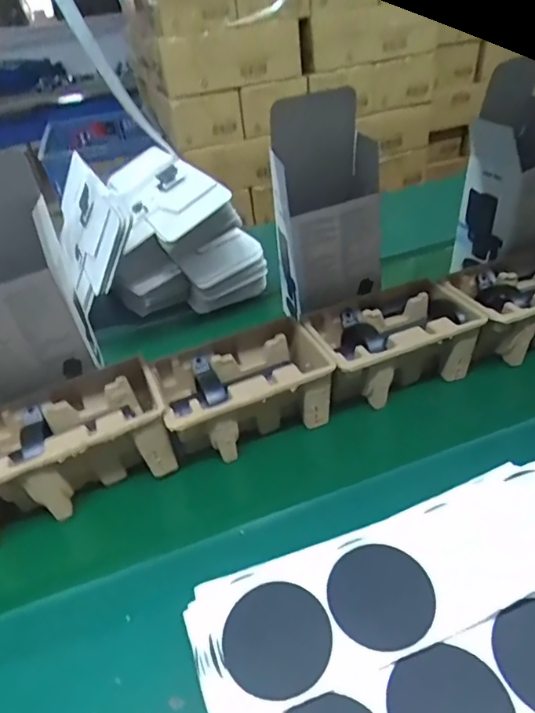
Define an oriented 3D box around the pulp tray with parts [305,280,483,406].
[{"bbox_3d":[0.182,-0.011,0.723,0.230,0.109,0.155,-22,40,-18],"label":"pulp tray with parts"}]

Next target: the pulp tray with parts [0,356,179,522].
[{"bbox_3d":[-0.247,0.109,0.633,0.231,0.099,0.148,-23,40,-20],"label":"pulp tray with parts"}]

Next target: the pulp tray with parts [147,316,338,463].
[{"bbox_3d":[-0.032,0.049,0.678,0.228,0.100,0.145,-17,39,-12],"label":"pulp tray with parts"}]

